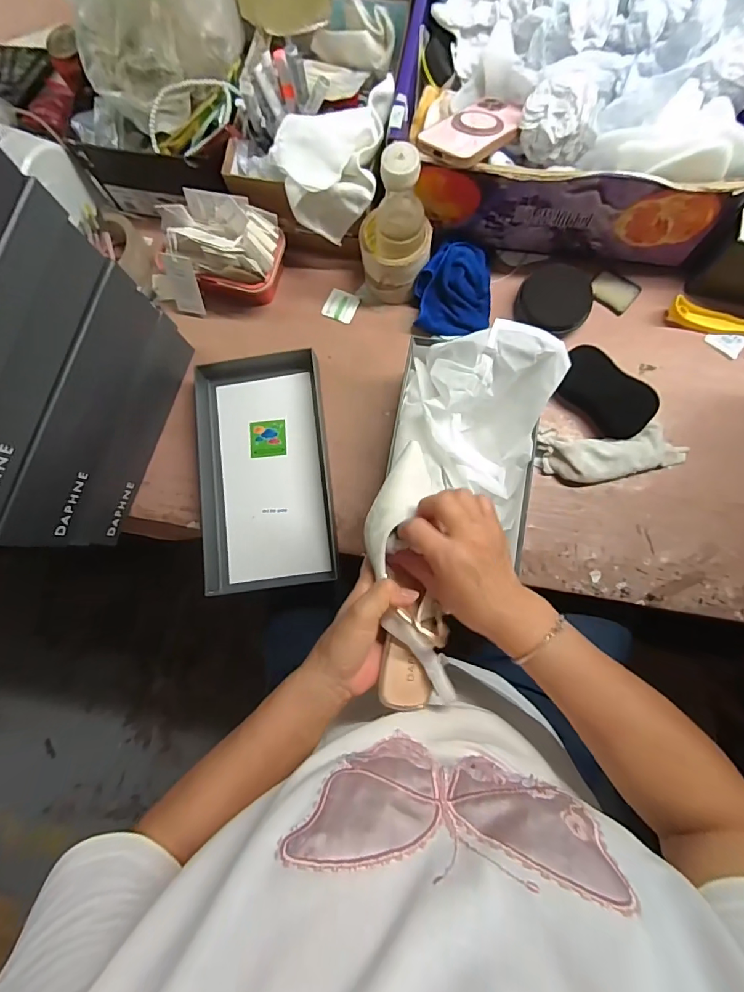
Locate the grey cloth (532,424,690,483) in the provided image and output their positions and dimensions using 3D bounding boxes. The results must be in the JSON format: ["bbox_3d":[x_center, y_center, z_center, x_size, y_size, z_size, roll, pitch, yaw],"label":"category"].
[{"bbox_3d":[0.298,-0.052,0.555,0.178,0.033,0.065,-2,81,4],"label":"grey cloth"}]

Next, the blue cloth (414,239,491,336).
[{"bbox_3d":[0.109,-0.274,0.595,0.101,0.051,0.102,1,81,4],"label":"blue cloth"}]

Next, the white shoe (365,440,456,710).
[{"bbox_3d":[0.032,0.067,0.395,0.068,0.051,0.224,-3,79,4],"label":"white shoe"}]

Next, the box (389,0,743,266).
[{"bbox_3d":[0.235,-0.484,0.532,0.383,0.194,0.303,5,82,5],"label":"box"}]

